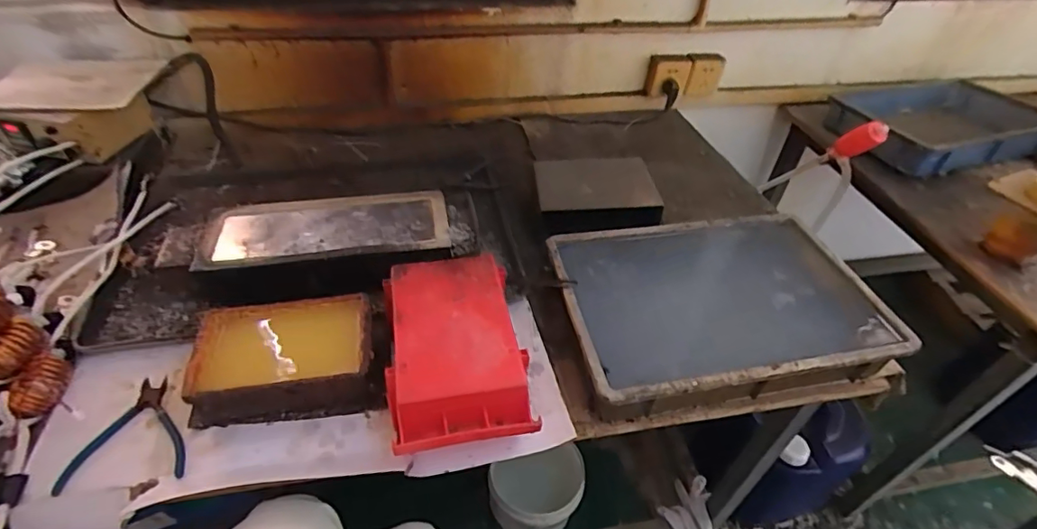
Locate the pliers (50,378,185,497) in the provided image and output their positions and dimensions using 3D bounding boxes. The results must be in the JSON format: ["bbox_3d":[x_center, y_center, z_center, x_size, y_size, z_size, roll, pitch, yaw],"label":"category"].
[{"bbox_3d":[-0.443,0.189,0.606,0.120,0.024,0.149,-7,44,-11],"label":"pliers"}]

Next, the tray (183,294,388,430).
[{"bbox_3d":[-0.283,0.120,0.653,0.220,0.072,0.138,-5,43,-8],"label":"tray"}]

